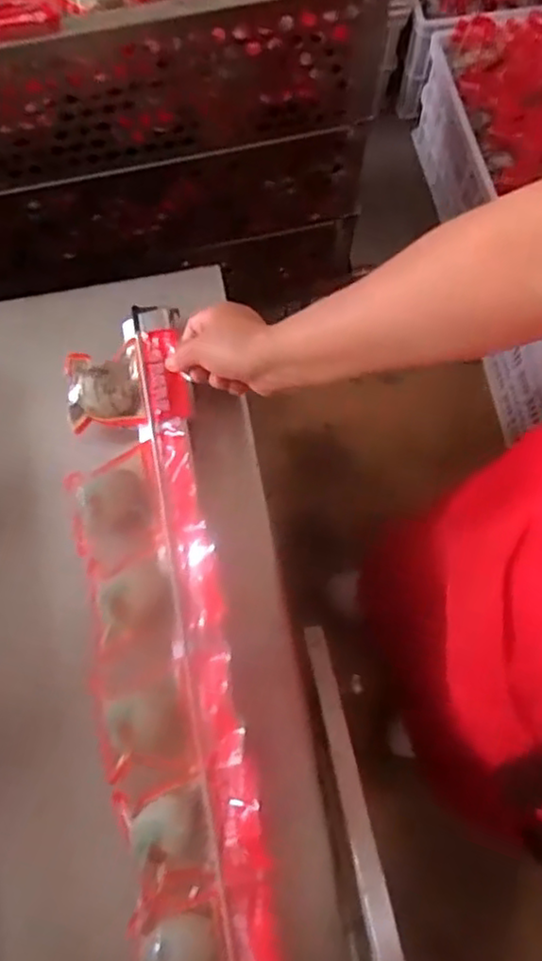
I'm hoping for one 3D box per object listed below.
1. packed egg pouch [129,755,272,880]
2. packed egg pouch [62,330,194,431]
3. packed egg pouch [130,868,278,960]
[{"bbox_3d":[-0.055,0.266,0.515,0.097,0.050,0.078,-12,75,-4],"label":"packed egg pouch"},{"bbox_3d":[-0.132,-0.089,0.609,0.106,0.022,0.085,-10,75,-3],"label":"packed egg pouch"},{"bbox_3d":[-0.049,0.342,0.491,0.102,0.037,0.085,-12,75,-4],"label":"packed egg pouch"}]

